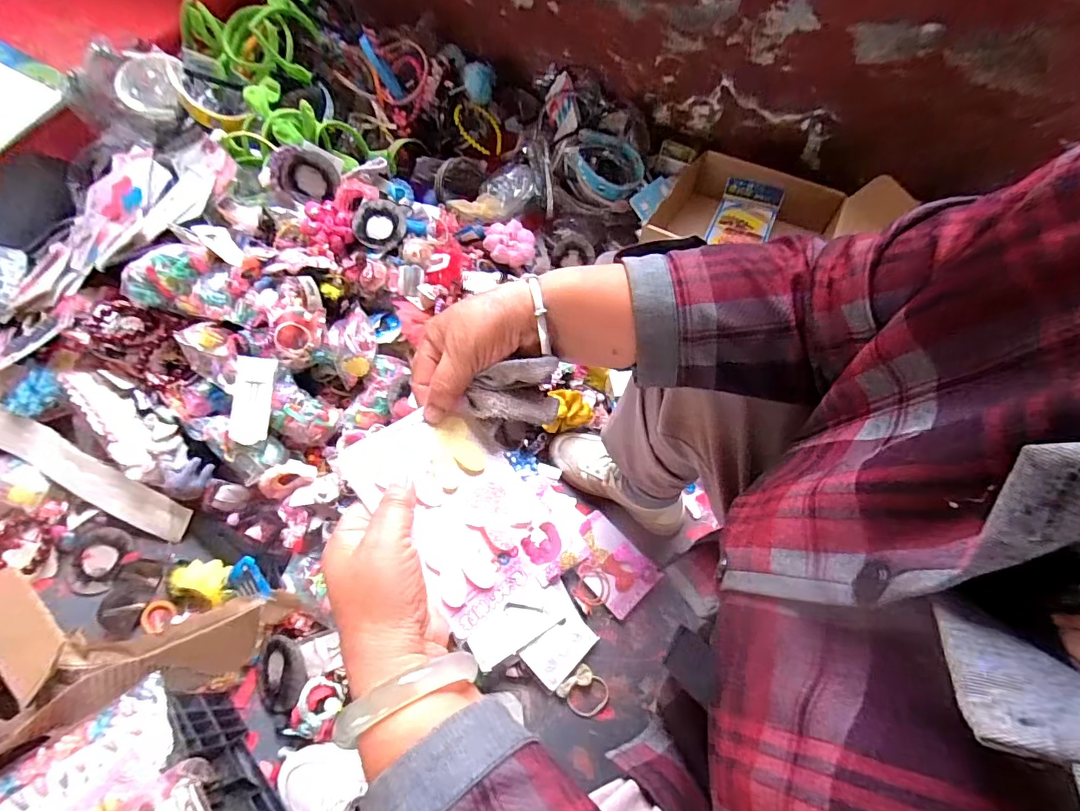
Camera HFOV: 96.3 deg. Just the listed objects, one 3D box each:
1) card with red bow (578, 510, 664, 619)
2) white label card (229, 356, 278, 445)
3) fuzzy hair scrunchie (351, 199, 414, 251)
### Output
[{"bbox_3d":[0.108,0.241,0.745,0.092,0.010,0.134,-41,71,-22],"label":"card with red bow"},{"bbox_3d":[-0.438,-0.009,0.735,0.054,0.009,0.132,5,77,-14],"label":"white label card"},{"bbox_3d":[-0.288,-0.326,0.876,0.090,0.017,0.104,-5,77,-14],"label":"fuzzy hair scrunchie"}]

